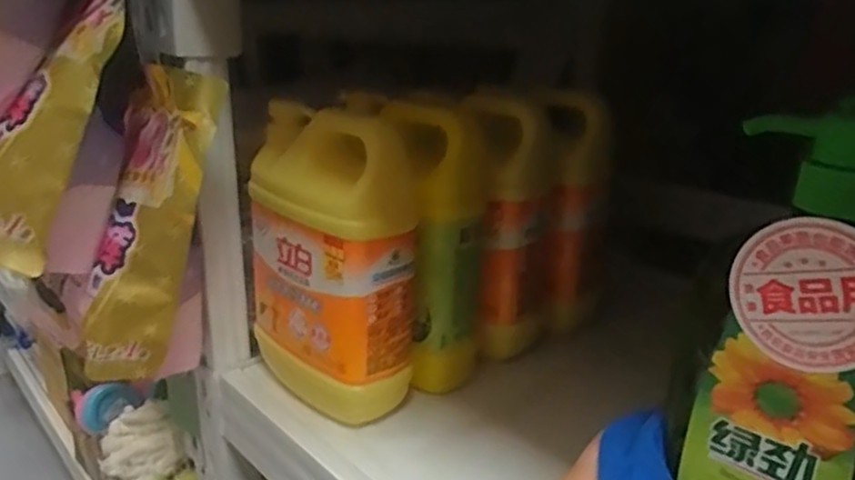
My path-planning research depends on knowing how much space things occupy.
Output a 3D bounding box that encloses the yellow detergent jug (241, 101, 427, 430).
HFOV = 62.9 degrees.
[{"bbox_3d":[-0.073,0.011,0.524,0.083,0.204,0.135,-13,23,-32],"label":"yellow detergent jug"}]

